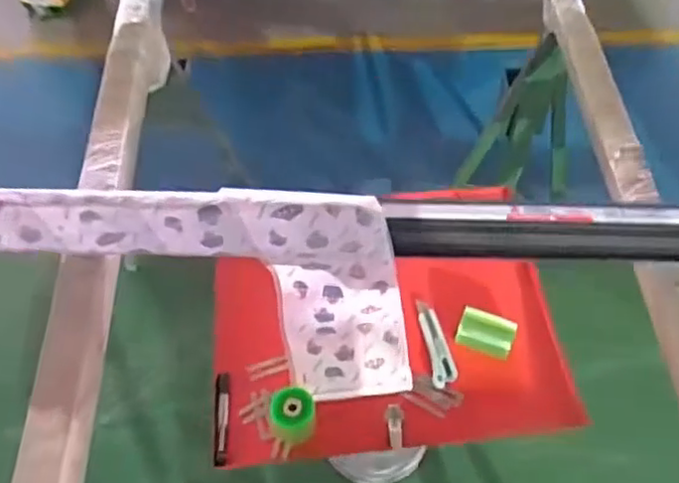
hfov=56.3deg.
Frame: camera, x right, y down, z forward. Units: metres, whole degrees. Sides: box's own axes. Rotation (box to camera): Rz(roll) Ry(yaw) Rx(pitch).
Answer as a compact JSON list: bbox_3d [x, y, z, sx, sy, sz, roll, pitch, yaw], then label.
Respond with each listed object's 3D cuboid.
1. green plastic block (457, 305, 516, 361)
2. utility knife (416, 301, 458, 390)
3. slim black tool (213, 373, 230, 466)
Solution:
[{"bbox_3d":[0.225,0.139,0.974,0.082,0.033,0.055,14,55,10],"label":"green plastic block"},{"bbox_3d":[0.153,0.156,0.998,0.038,0.021,0.151,-5,53,-3],"label":"utility knife"},{"bbox_3d":[-0.174,0.259,0.939,0.019,0.021,0.141,-3,53,-2],"label":"slim black tool"}]

